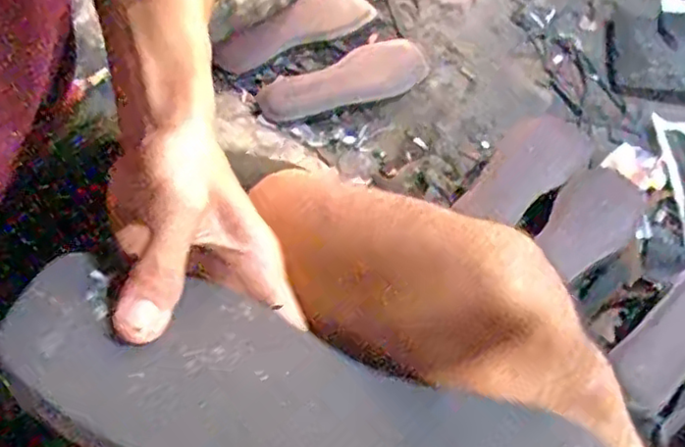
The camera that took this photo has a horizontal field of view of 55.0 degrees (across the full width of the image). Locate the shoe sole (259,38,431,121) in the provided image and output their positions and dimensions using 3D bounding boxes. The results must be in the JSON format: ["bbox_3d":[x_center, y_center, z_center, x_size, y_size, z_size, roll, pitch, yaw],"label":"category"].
[{"bbox_3d":[0.007,-0.199,0.907,0.269,0.038,0.091,-23,62,-23],"label":"shoe sole"}]

